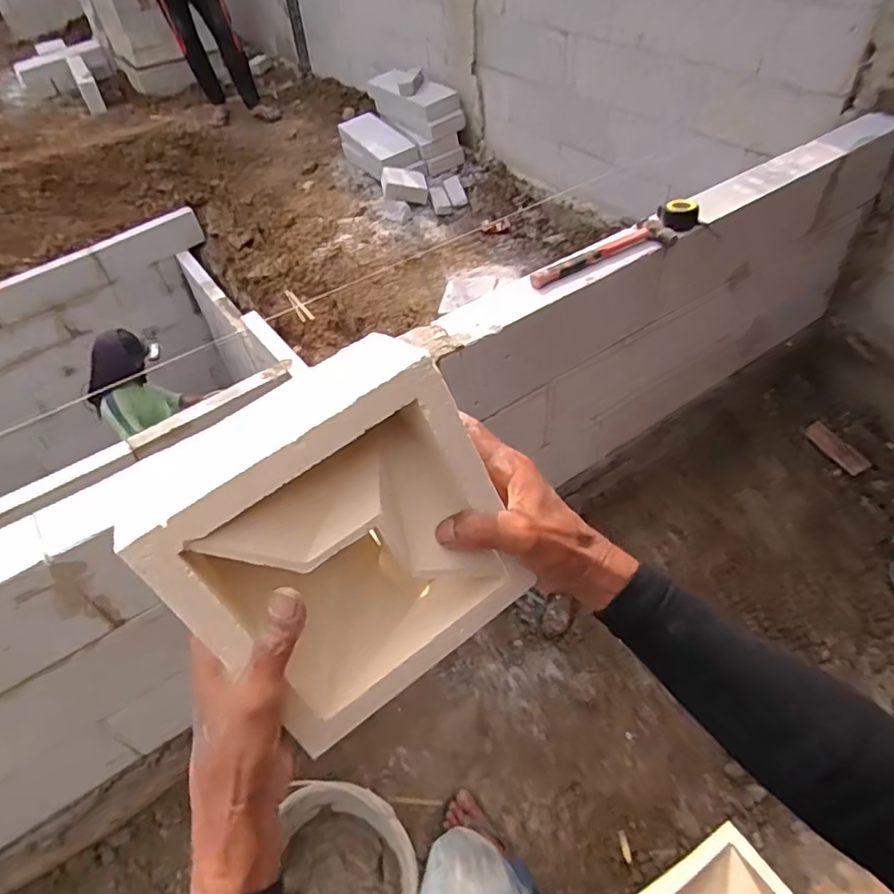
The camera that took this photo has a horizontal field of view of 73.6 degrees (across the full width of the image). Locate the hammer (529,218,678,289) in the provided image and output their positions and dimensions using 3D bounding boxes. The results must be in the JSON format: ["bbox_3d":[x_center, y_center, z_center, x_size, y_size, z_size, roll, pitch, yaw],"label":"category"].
[{"bbox_3d":[0.300,-0.376,1.157,0.315,0.039,0.093,-22,49,-14],"label":"hammer"}]

